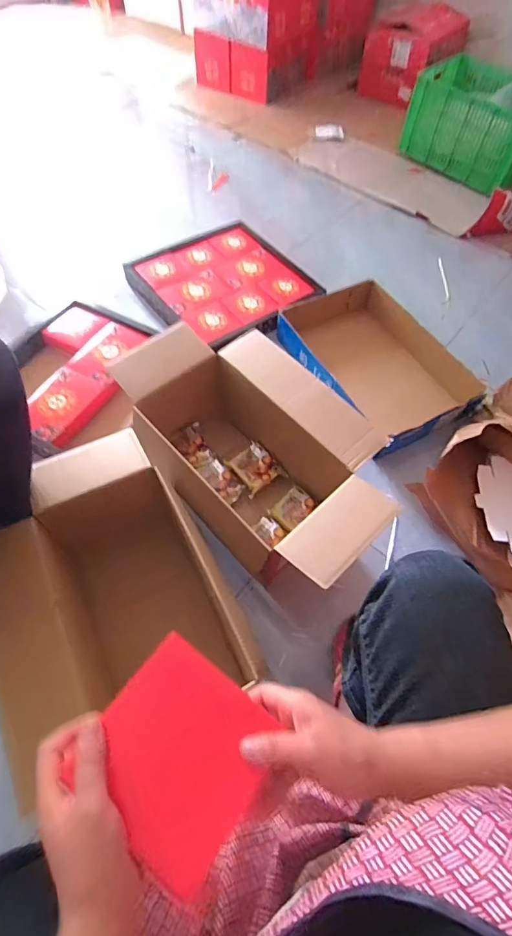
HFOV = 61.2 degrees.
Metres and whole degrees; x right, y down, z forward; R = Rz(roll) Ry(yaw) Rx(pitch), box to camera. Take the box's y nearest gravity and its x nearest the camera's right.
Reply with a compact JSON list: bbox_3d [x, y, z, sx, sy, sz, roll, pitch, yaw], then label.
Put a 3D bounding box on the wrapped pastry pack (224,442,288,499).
[{"bbox_3d":[0.000,-0.004,0.980,0.094,0.018,0.110,-30,65,-19],"label":"wrapped pastry pack"}]

